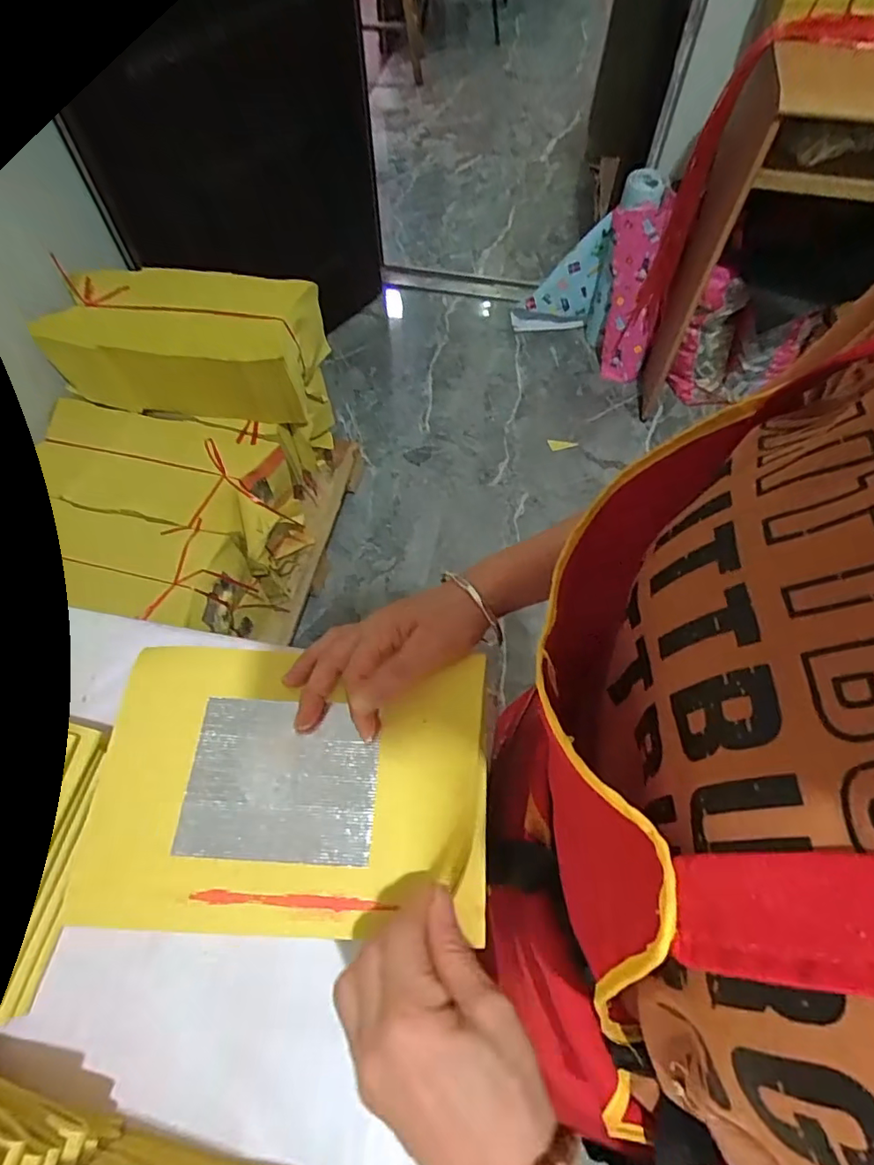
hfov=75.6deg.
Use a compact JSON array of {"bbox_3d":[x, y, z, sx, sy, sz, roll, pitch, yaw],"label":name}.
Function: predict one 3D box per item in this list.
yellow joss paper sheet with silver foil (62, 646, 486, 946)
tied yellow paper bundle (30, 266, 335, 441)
[{"bbox_3d":[-0.084,0.113,0.326,0.221,0.022,0.154,1,62,1],"label":"yellow joss paper sheet with silver foil"},{"bbox_3d":[-0.504,-0.459,1.145,0.517,0.225,0.219,1,62,1],"label":"tied yellow paper bundle"}]

